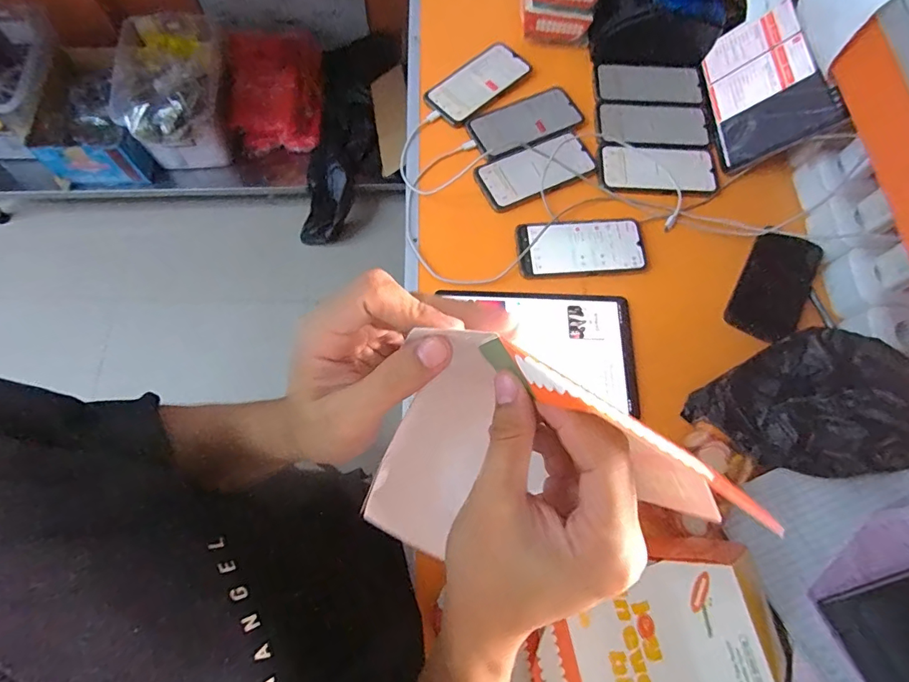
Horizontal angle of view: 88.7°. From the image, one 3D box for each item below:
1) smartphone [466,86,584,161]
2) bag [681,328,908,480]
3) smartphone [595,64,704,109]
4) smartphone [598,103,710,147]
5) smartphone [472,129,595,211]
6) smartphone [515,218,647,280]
[{"bbox_3d":[0.108,-0.327,0.700,0.163,0.012,0.083,-22,73,-10],"label":"smartphone"},{"bbox_3d":[0.396,0.075,0.507,0.202,0.111,0.157,-25,74,-11],"label":"bag"},{"bbox_3d":[0.302,-0.396,0.721,0.159,0.013,0.086,5,70,-1],"label":"smartphone"},{"bbox_3d":[0.298,-0.326,0.698,0.156,0.014,0.078,3,70,-2],"label":"smartphone"},{"bbox_3d":[0.116,-0.247,0.662,0.165,0.011,0.080,-24,73,-11],"label":"smartphone"},{"bbox_3d":[0.169,-0.125,0.620,0.165,0.008,0.078,-2,71,-4],"label":"smartphone"}]

